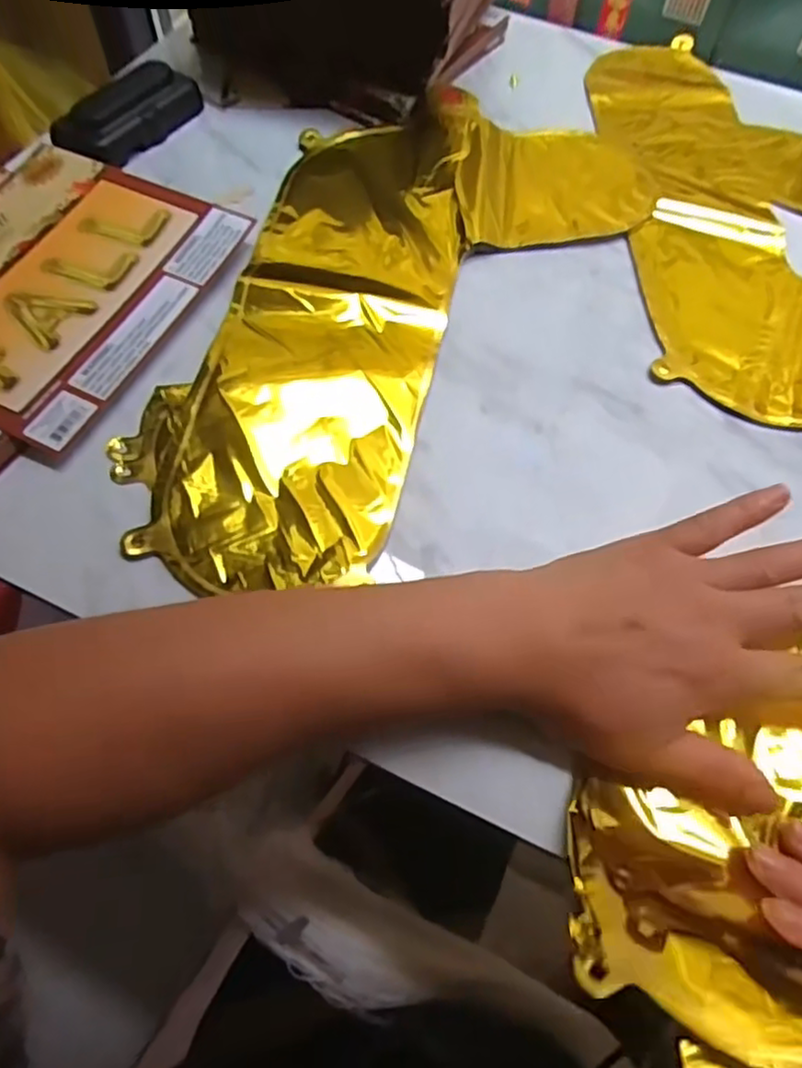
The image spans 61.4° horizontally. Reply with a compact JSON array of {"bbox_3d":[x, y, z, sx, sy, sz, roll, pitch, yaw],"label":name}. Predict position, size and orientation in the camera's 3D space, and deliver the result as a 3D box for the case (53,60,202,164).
[{"bbox_3d":[-0.187,-0.291,0.466,0.039,0.028,0.102,33,65,14],"label":"case"}]

